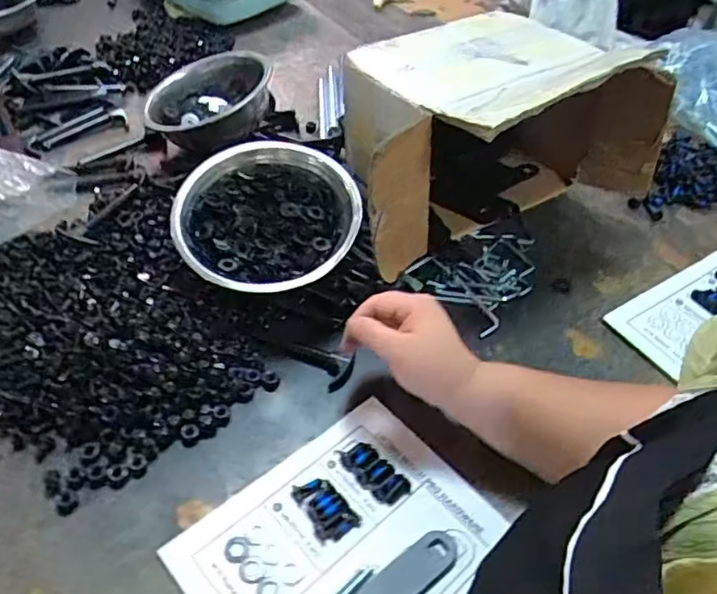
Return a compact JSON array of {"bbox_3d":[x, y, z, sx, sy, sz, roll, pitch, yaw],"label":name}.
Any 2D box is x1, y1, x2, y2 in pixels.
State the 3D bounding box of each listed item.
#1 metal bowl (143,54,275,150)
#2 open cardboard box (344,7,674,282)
[{"bbox_3d":[-0.200,-0.269,0.860,0.172,0.069,0.172,-19,44,1],"label":"metal bowl"},{"bbox_3d":[0.135,-0.198,0.718,0.360,0.214,0.251,-19,51,-21],"label":"open cardboard box"}]

